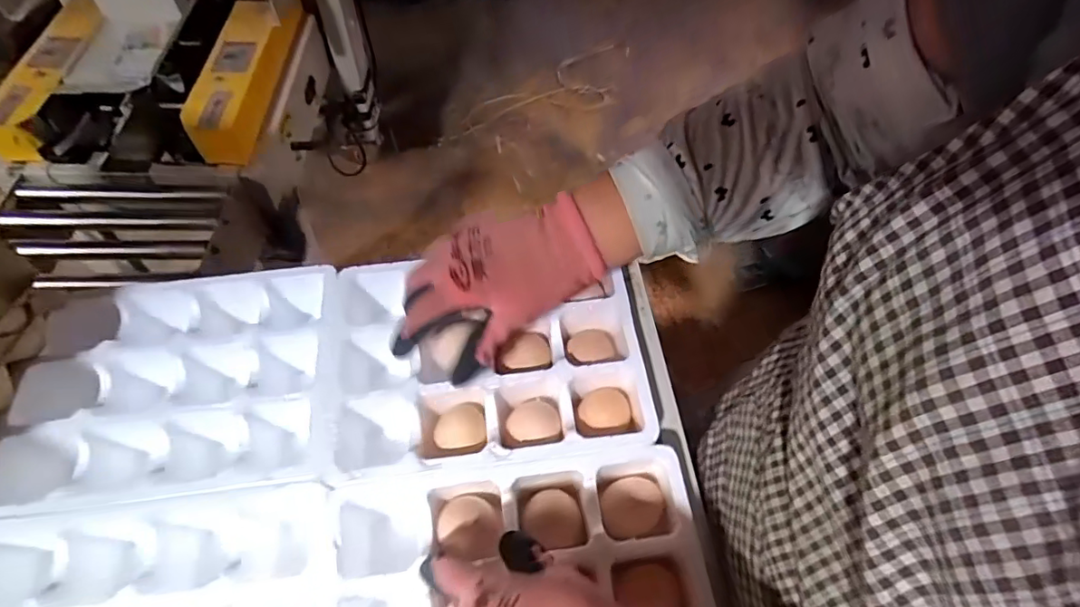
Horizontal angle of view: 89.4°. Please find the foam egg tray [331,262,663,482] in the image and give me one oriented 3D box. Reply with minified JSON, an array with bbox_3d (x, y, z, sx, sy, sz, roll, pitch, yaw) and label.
[{"bbox_3d":[-0.051,0.052,0.452,0.245,0.064,0.183,-5,58,-2],"label":"foam egg tray"}]

